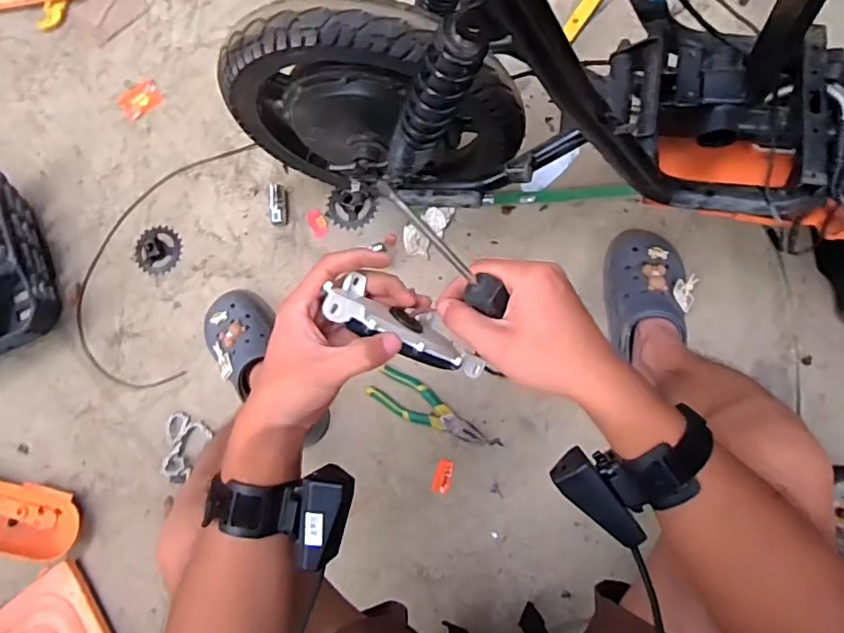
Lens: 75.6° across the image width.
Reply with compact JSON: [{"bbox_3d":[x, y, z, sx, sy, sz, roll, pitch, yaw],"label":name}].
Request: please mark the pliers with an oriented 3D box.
[{"bbox_3d":[0.010,0.148,0.842,0.190,0.023,0.060,34,87,9],"label":"pliers"}]

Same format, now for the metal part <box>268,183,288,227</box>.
[{"bbox_3d":[-0.247,-0.192,0.937,0.030,0.032,0.070,-4,82,5],"label":"metal part"}]

